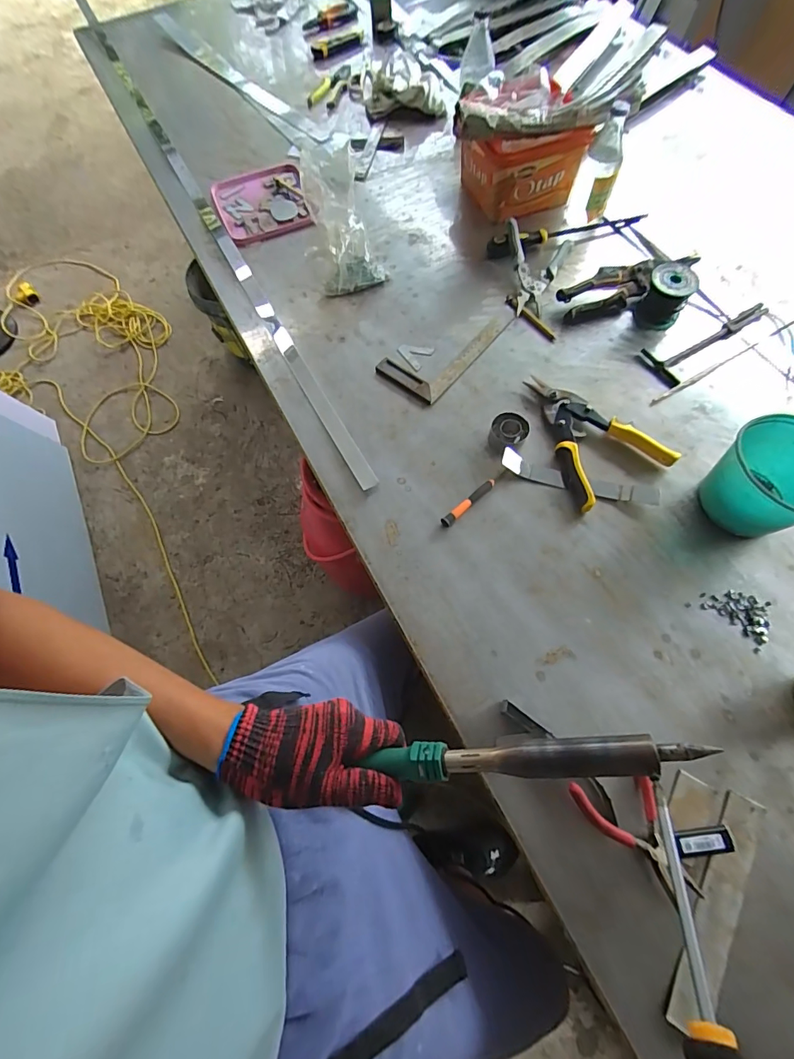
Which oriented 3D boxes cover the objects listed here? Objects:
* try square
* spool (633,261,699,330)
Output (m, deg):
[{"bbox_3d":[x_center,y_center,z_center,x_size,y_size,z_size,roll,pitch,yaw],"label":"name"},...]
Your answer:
[{"bbox_3d":[0.084,-0.306,0.733,0.113,0.009,0.230,38,73,15],"label":"try square"},{"bbox_3d":[0.434,-0.378,0.716,0.072,0.065,0.075,22,70,10],"label":"spool"}]

